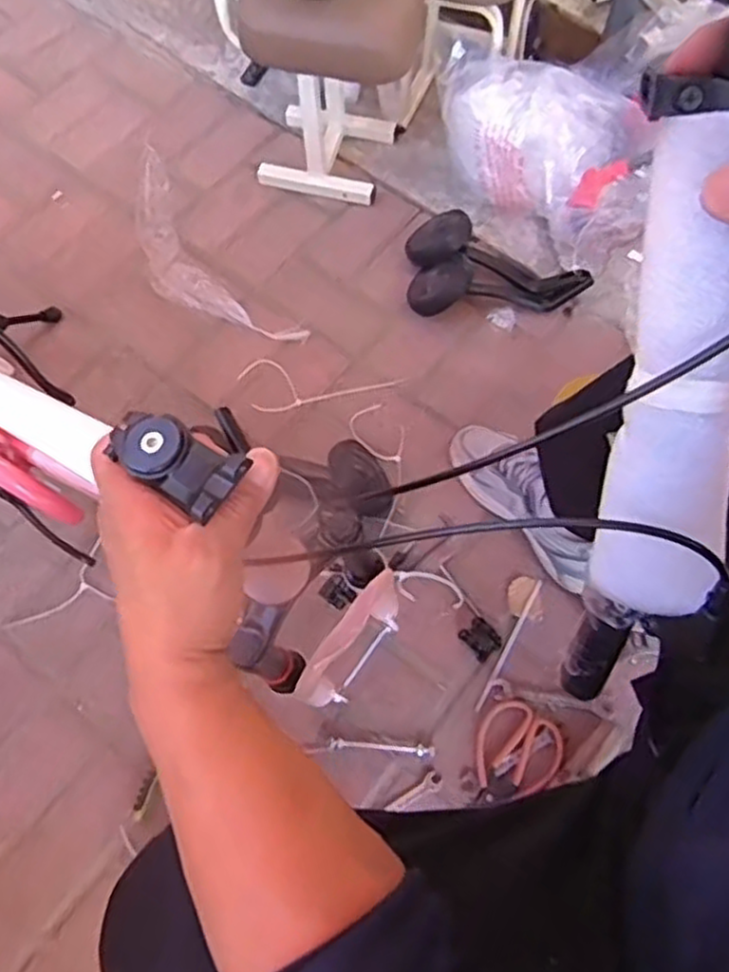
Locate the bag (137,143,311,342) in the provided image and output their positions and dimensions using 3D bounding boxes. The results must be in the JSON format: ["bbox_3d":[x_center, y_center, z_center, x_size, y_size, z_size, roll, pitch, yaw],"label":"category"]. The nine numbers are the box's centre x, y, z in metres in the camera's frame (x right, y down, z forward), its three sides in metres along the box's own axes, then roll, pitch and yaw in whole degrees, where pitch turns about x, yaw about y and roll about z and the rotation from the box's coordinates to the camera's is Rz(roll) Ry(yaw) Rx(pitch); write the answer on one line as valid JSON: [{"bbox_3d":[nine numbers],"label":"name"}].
[{"bbox_3d":[-0.279,-0.365,1.185,0.138,0.026,0.459,-35,72,-15],"label":"bag"}]

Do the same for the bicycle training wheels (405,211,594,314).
[{"bbox_3d":[0.199,-0.346,1.157,0.264,0.070,0.164,-4,67,-3],"label":"bicycle training wheels"}]

